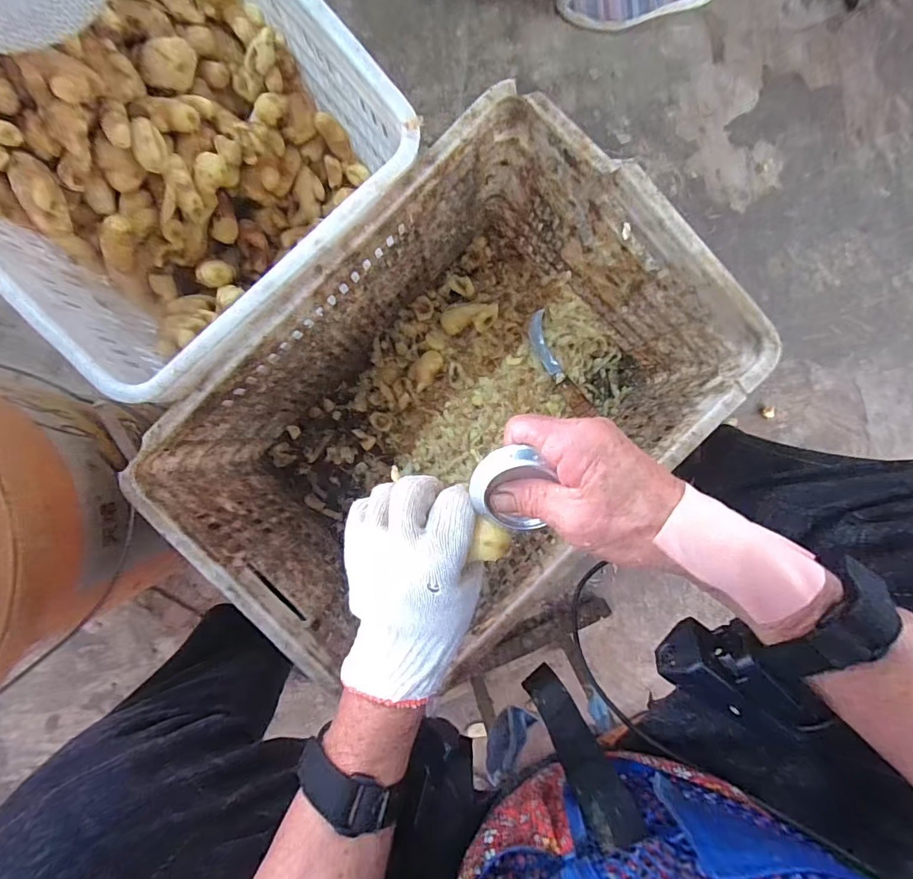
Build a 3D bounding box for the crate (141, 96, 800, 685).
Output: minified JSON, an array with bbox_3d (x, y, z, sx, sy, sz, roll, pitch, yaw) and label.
[{"bbox_3d":[-0.010,-0.036,0.543,0.507,0.289,0.346,-45,93,1],"label":"crate"}]

